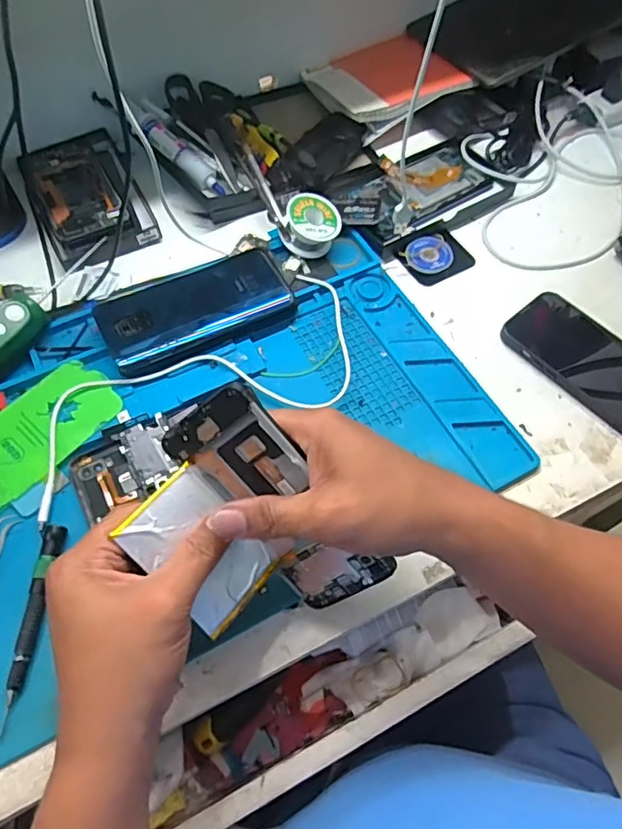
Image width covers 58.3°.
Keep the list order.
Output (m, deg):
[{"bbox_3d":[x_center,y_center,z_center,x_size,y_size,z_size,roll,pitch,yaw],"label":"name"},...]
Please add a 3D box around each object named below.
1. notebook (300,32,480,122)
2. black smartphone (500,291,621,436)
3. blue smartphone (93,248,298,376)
[{"bbox_3d":[0.084,-0.391,0.648,0.150,0.015,0.149,-25,56,-10],"label":"notebook"},{"bbox_3d":[0.245,-0.047,0.491,0.075,0.014,0.150,-35,66,-19],"label":"black smartphone"},{"bbox_3d":[-0.100,-0.095,0.495,0.165,0.013,0.079,-25,73,-17],"label":"blue smartphone"}]

